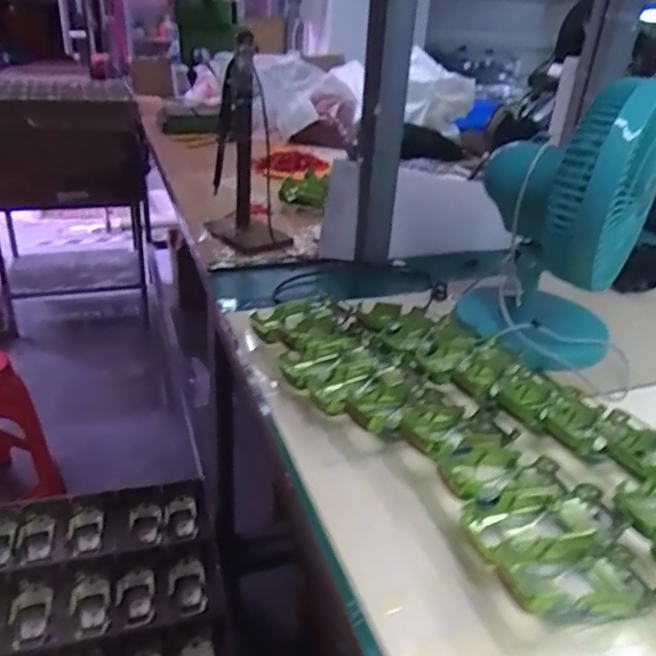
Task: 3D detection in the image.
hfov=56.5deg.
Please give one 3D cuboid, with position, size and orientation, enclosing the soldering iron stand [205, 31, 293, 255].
[{"bbox_3d":[-0.141,-0.295,1.009,0.108,0.306,0.165,-13,33,-24],"label":"soldering iron stand"}]

